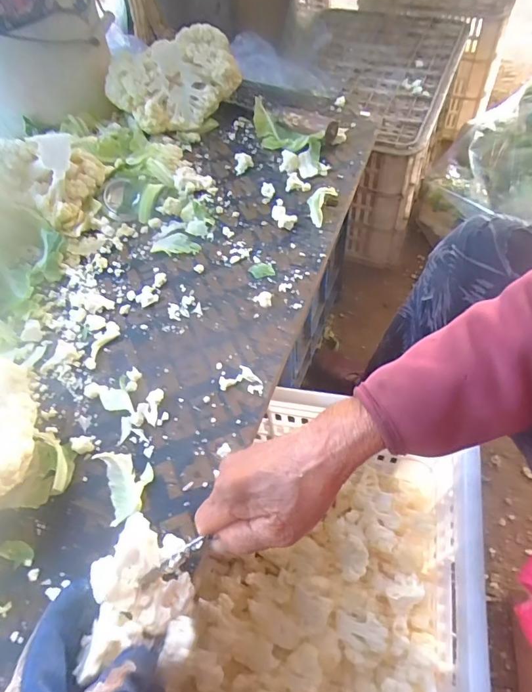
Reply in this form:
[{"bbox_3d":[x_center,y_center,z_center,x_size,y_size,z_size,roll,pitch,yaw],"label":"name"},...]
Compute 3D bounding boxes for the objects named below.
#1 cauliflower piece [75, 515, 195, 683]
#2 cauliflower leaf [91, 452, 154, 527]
[{"bbox_3d":[-0.084,0.162,0.303,0.064,0.042,0.083,-7,57,-3],"label":"cauliflower piece"},{"bbox_3d":[-0.118,0.110,0.384,0.042,0.007,0.061,-30,61,-16],"label":"cauliflower leaf"}]

